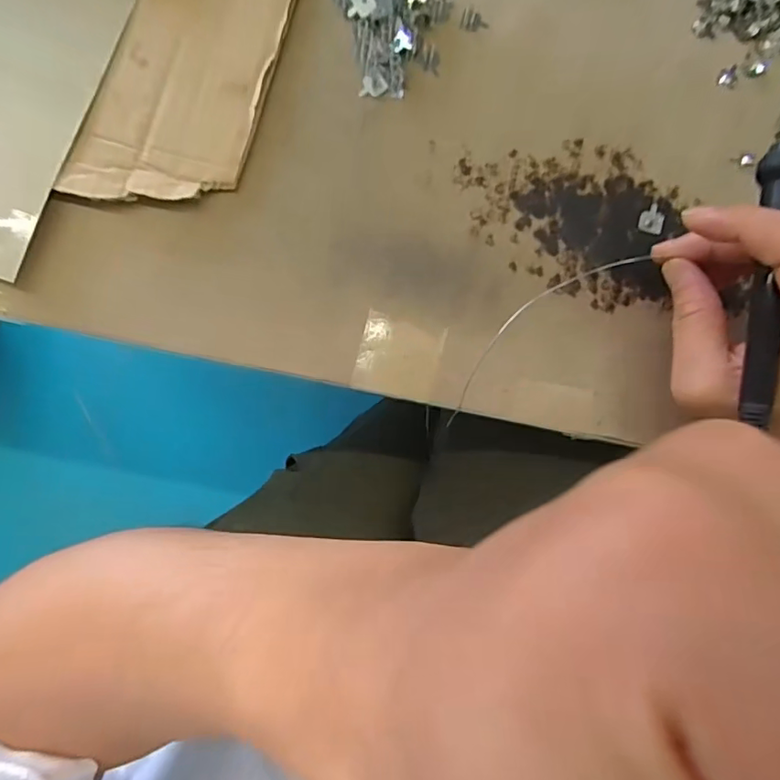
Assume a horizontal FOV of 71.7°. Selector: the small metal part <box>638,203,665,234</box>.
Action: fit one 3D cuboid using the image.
[{"bbox_3d":[0.151,-0.098,0.308,0.013,0.004,0.017,20,88,-4],"label":"small metal part"}]

